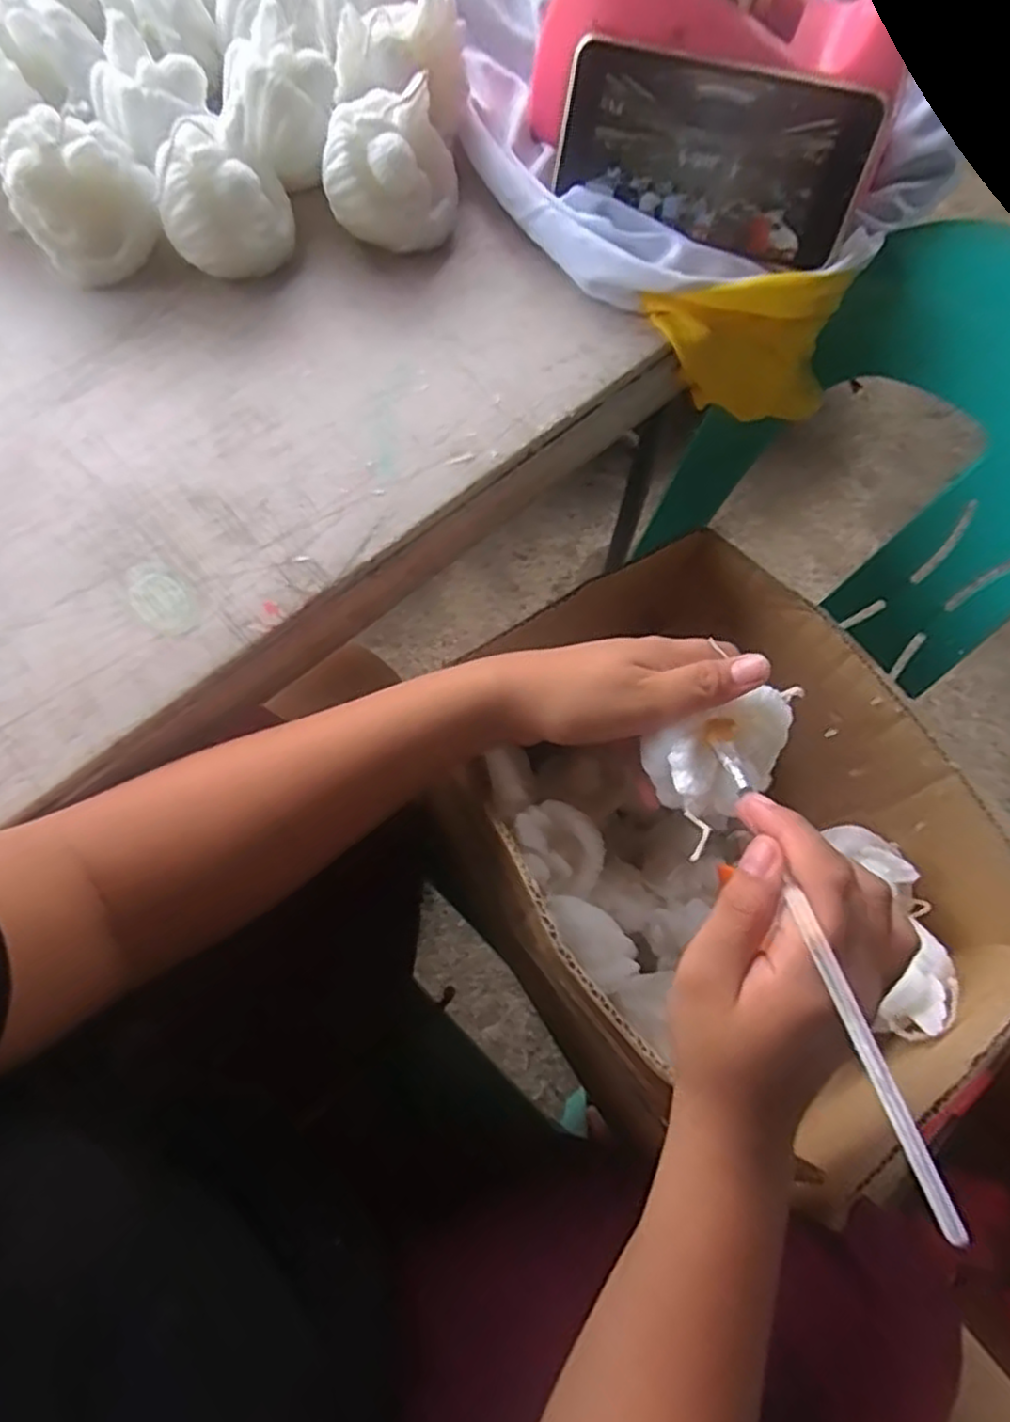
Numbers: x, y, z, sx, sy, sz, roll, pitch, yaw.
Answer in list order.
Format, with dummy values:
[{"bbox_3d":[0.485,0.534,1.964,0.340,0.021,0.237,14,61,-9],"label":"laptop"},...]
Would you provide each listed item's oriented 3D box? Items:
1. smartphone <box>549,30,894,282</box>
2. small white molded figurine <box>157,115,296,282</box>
[{"bbox_3d":[0.104,-0.289,0.375,0.156,0.076,0.008,20,37,8],"label":"smartphone"},{"bbox_3d":[-0.143,-0.262,0.365,0.058,0.057,0.052,-6,71,-4],"label":"small white molded figurine"}]

